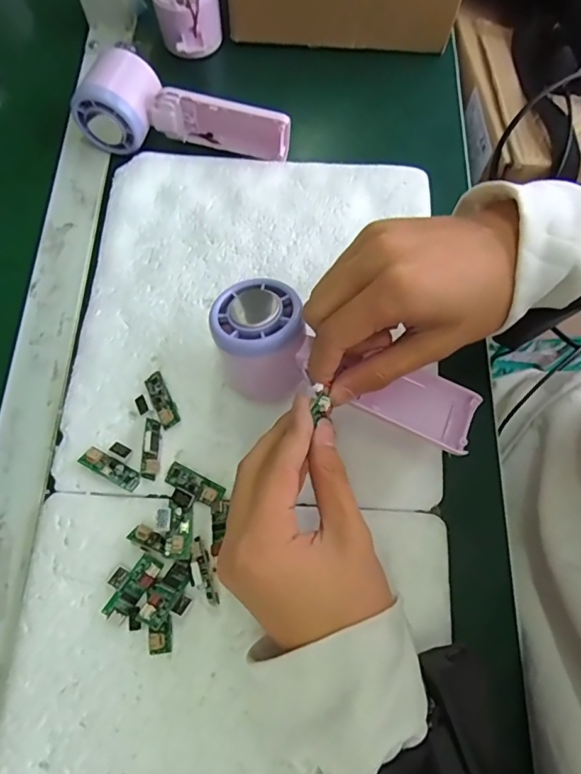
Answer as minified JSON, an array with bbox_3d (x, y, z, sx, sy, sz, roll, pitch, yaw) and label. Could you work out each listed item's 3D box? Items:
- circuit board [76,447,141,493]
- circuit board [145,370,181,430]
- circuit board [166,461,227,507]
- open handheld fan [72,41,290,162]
[{"bbox_3d":[-0.113,0.051,0.314,0.037,0.010,0.013,27,71,9],"label":"circuit board"},{"bbox_3d":[-0.085,0.008,0.331,0.013,0.008,0.039,-24,72,-9],"label":"circuit board"},{"bbox_3d":[-0.060,0.060,0.311,0.038,0.009,0.014,27,71,9],"label":"circuit board"},{"bbox_3d":[-0.081,-0.218,0.396,0.165,0.054,0.055,10,70,3],"label":"open handheld fan"}]

